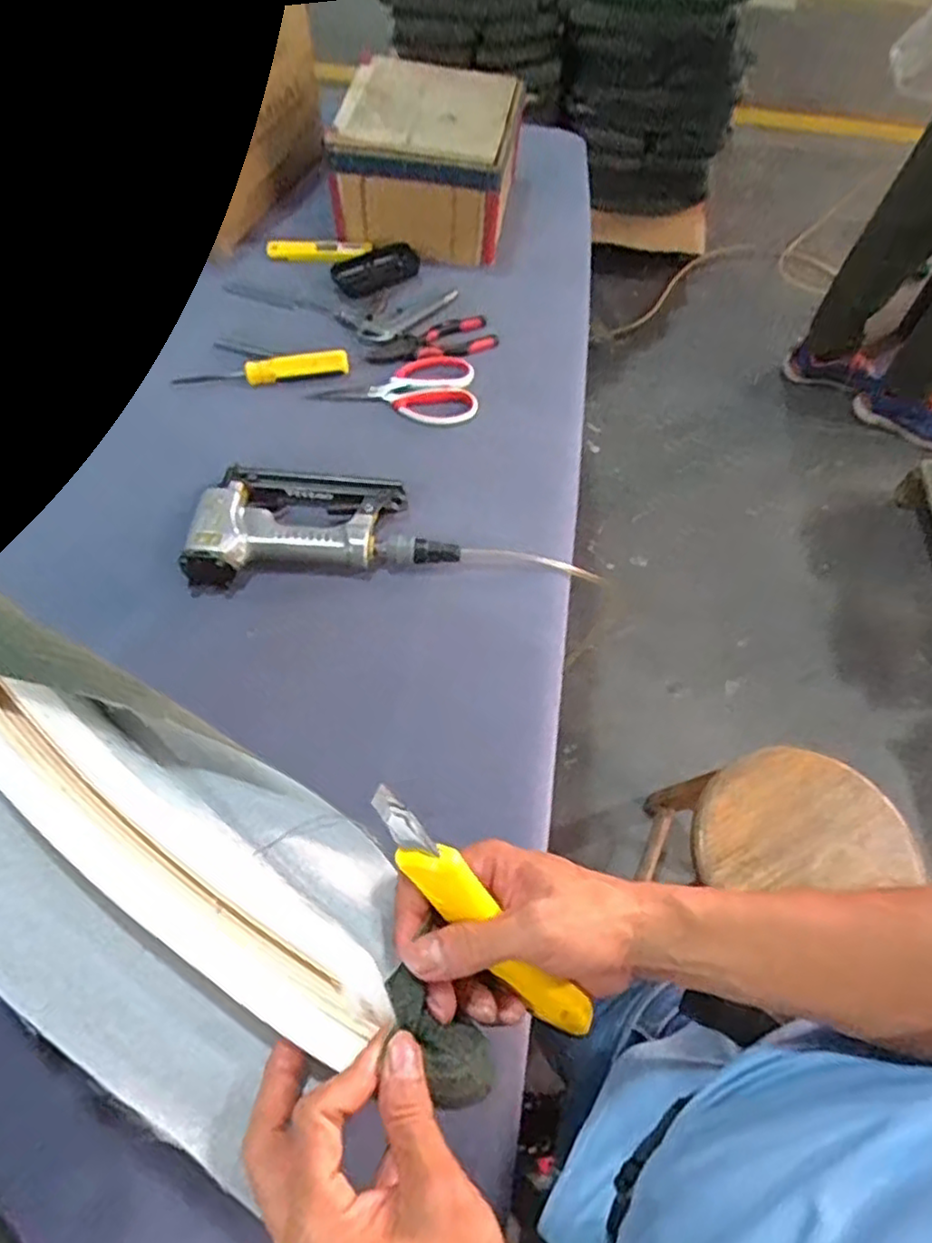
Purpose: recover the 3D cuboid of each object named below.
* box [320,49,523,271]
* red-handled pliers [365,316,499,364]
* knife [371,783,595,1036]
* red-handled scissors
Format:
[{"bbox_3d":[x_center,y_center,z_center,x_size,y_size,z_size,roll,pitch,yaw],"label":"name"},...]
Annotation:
[{"bbox_3d":[-0.049,-0.610,0.915,0.214,0.126,0.213,9,60,3],"label":"box"},{"bbox_3d":[-0.040,-0.336,0.827,0.154,0.017,0.062,-19,63,-12],"label":"red-handled pliers"},{"bbox_3d":[0.006,0.143,0.337,0.021,0.018,0.159,-43,101,-22],"label":"knife"},{"bbox_3d":[-0.079,-0.261,0.783,0.183,0.009,0.092,-8,61,-6],"label":"red-handled scissors"}]

